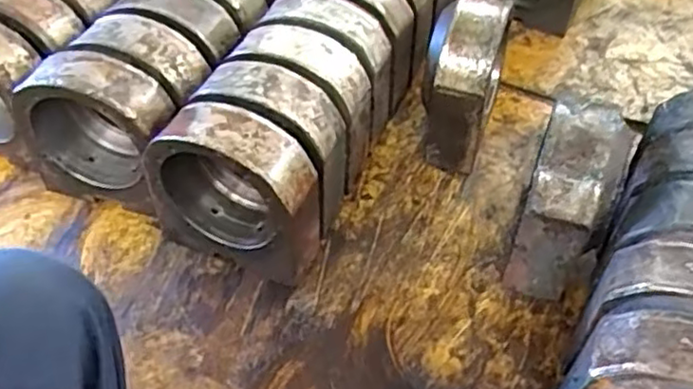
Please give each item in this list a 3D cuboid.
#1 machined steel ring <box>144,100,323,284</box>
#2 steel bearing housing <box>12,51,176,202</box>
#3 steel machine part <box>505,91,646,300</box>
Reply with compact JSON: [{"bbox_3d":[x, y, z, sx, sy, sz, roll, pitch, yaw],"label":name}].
[{"bbox_3d":[-0.149,-0.003,0.910,0.220,0.233,0.105,21,53,17],"label":"machined steel ring"},{"bbox_3d":[-0.353,-0.086,0.975,0.211,0.238,0.094,16,50,12],"label":"steel bearing housing"},{"bbox_3d":[0.300,0.002,0.906,0.107,0.239,0.184,13,47,11],"label":"steel machine part"}]

